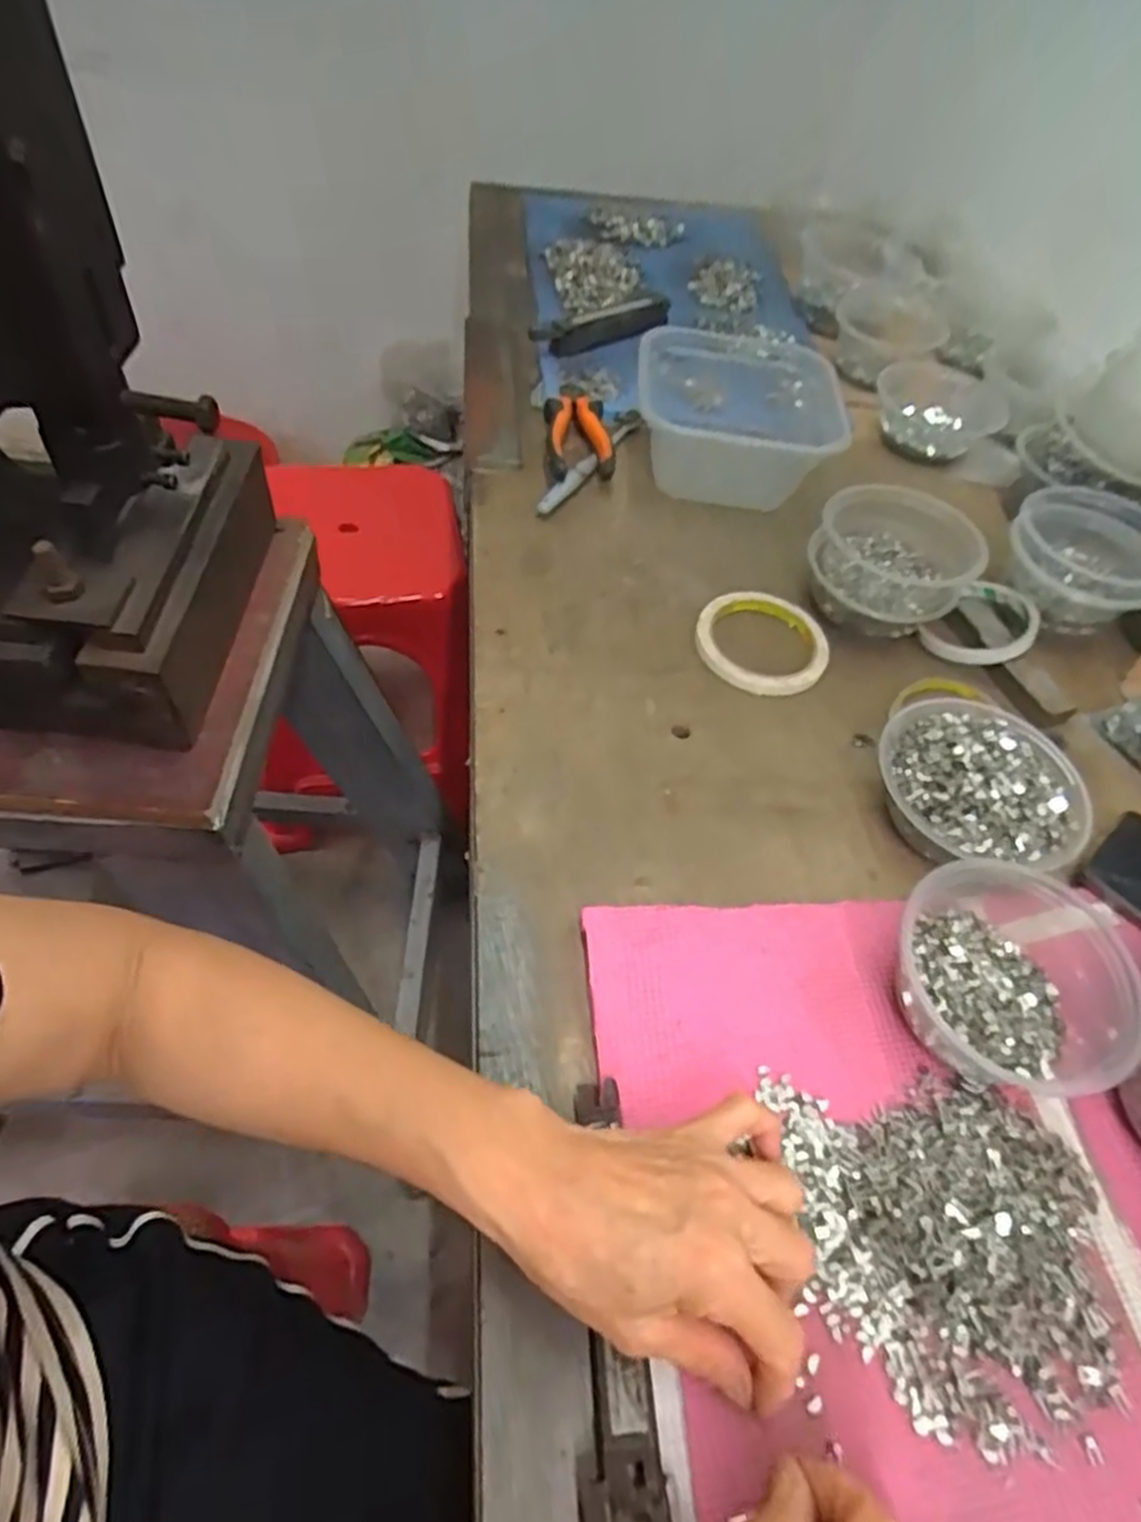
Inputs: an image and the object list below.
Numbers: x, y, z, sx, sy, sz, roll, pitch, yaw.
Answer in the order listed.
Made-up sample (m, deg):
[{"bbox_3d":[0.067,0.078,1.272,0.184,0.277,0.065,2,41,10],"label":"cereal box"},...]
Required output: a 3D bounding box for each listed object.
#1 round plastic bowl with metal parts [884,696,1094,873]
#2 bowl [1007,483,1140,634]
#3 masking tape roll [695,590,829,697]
[{"bbox_3d":[0.247,0.017,0.486,0.110,0.051,0.116,4,53,-5],"label":"round plastic bowl with metal parts"},{"bbox_3d":[0.393,-0.156,0.611,0.108,0.065,0.102,4,53,-5],"label":"bowl"},{"bbox_3d":[0.141,-0.092,0.593,0.100,0.019,0.097,4,53,-5],"label":"masking tape roll"}]

